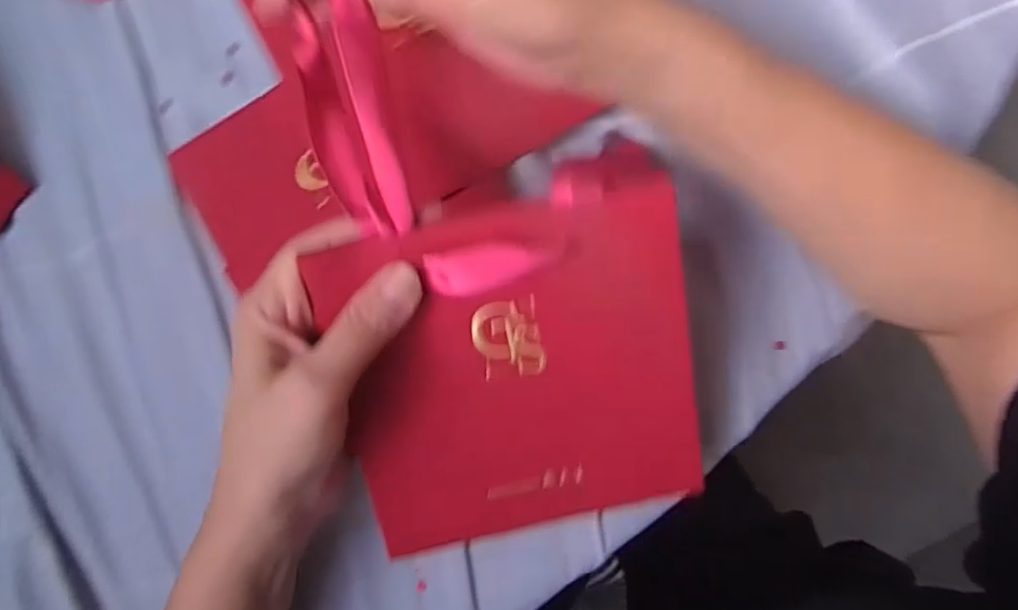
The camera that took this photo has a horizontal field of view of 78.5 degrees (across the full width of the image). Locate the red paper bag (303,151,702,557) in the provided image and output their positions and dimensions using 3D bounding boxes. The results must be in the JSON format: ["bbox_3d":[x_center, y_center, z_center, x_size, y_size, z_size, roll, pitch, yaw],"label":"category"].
[{"bbox_3d":[0.003,0.028,0.248,0.136,0.012,0.141,-13,110,5],"label":"red paper bag"}]

